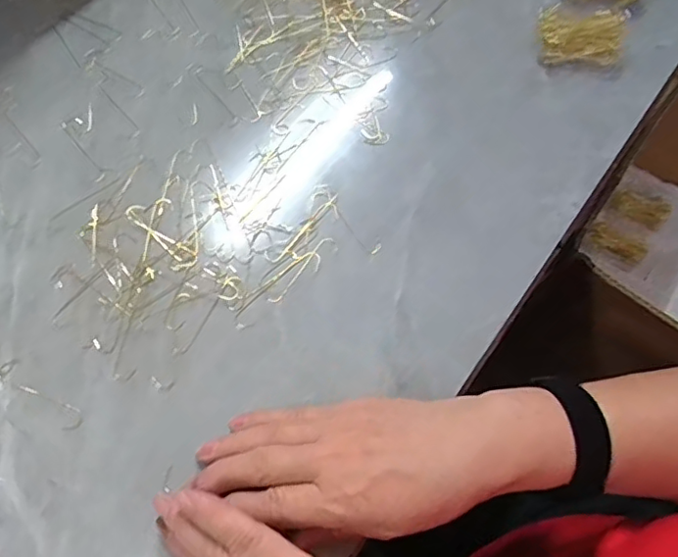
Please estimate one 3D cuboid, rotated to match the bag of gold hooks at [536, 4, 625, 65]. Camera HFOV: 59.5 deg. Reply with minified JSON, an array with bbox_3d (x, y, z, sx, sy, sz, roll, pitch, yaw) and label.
[{"bbox_3d":[0.198,-0.198,0.490,0.070,0.025,0.044,3,65,-2],"label":"bag of gold hooks"}]

